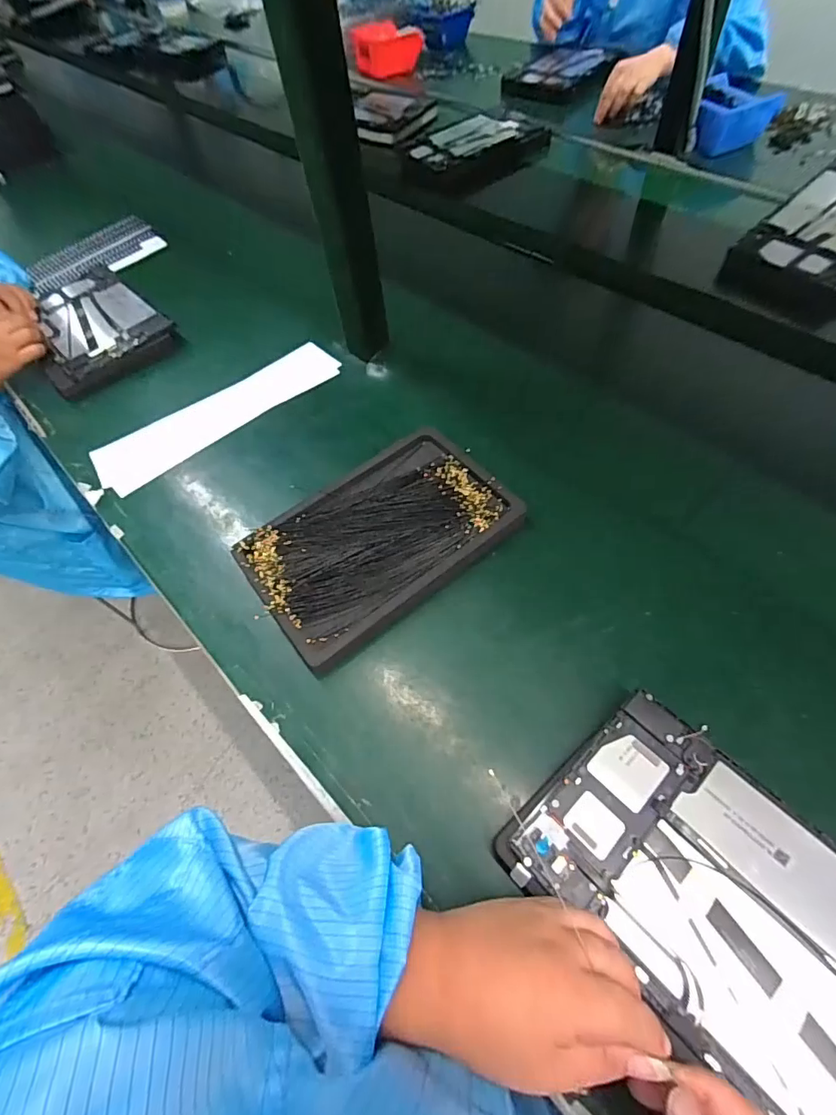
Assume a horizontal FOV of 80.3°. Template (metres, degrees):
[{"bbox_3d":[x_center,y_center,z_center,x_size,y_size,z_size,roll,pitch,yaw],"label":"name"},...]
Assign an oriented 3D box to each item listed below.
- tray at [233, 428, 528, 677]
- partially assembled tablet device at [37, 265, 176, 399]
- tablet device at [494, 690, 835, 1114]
[{"bbox_3d":[-0.037,-0.021,0.482,0.245,0.023,0.163,-37,64,-16],"label":"tray"},{"bbox_3d":[-0.458,-0.320,0.696,0.165,0.029,0.223,-40,65,-18],"label":"partially assembled tablet device"},{"bbox_3d":[0.188,0.214,0.300,0.151,0.012,0.236,-42,62,-16],"label":"tablet device"}]

